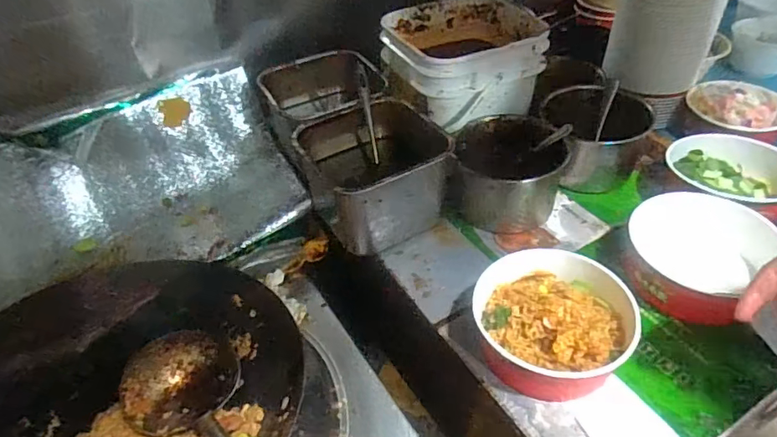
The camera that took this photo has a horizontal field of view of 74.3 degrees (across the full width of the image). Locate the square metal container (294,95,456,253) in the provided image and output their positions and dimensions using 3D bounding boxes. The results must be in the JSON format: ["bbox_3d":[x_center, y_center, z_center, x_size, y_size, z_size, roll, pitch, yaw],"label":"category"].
[{"bbox_3d":[-0.021,-0.065,0.722,0.173,0.121,0.193,-24,49,-15],"label":"square metal container"}]

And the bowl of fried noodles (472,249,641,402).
[{"bbox_3d":[0.178,0.099,0.553,0.159,0.057,0.166,-3,47,3],"label":"bowl of fried noodles"}]

